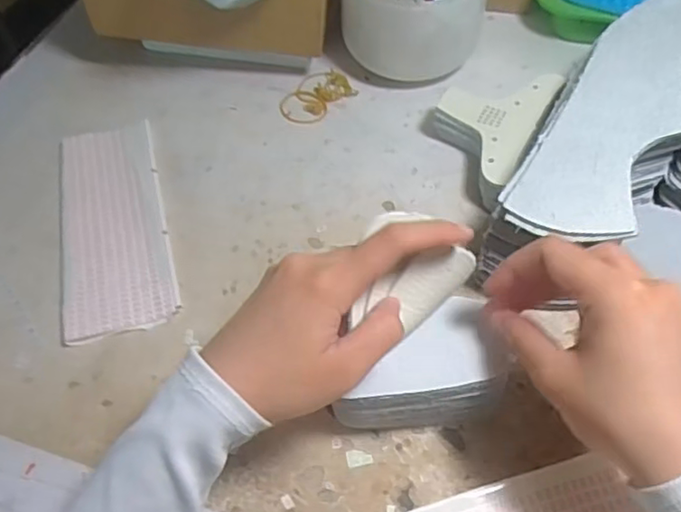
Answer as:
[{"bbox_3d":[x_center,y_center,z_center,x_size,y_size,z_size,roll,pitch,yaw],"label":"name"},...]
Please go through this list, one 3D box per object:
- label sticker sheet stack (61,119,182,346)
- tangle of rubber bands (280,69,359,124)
[{"bbox_3d":[-0.174,-0.028,0.471,0.078,0.004,0.201,-15,54,-7],"label":"label sticker sheet stack"},{"bbox_3d":[-0.024,-0.142,0.547,0.068,0.005,0.051,-38,60,-22],"label":"tangle of rubber bands"}]

